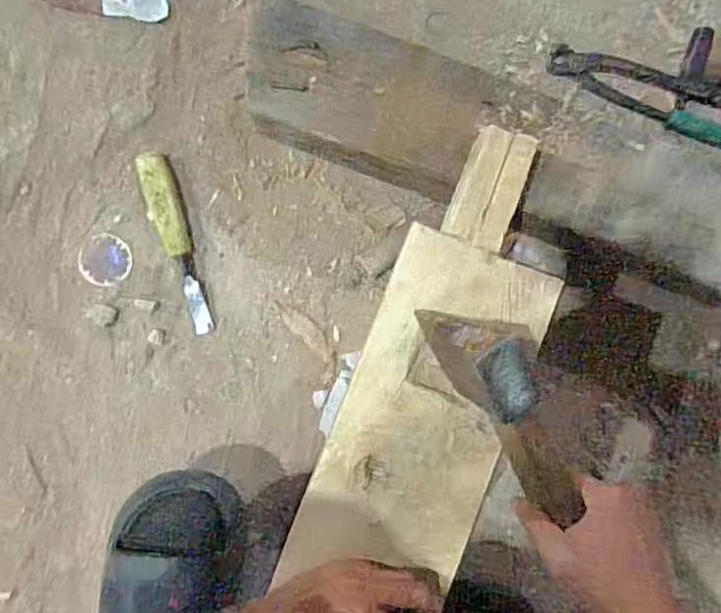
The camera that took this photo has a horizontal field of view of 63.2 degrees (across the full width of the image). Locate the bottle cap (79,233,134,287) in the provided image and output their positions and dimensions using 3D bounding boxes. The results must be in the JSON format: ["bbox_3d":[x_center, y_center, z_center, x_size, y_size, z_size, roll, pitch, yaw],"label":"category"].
[{"bbox_3d":[-0.266,-0.049,0.609,0.052,0.004,0.052,0,86,-1],"label":"bottle cap"}]

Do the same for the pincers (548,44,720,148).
[{"bbox_3d":[0.309,-0.230,0.626,0.220,0.018,0.065,22,86,0],"label":"pincers"}]

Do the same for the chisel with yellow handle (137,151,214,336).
[{"bbox_3d":[-0.191,-0.063,0.597,0.034,0.034,0.186,-14,86,-2],"label":"chisel with yellow handle"}]

